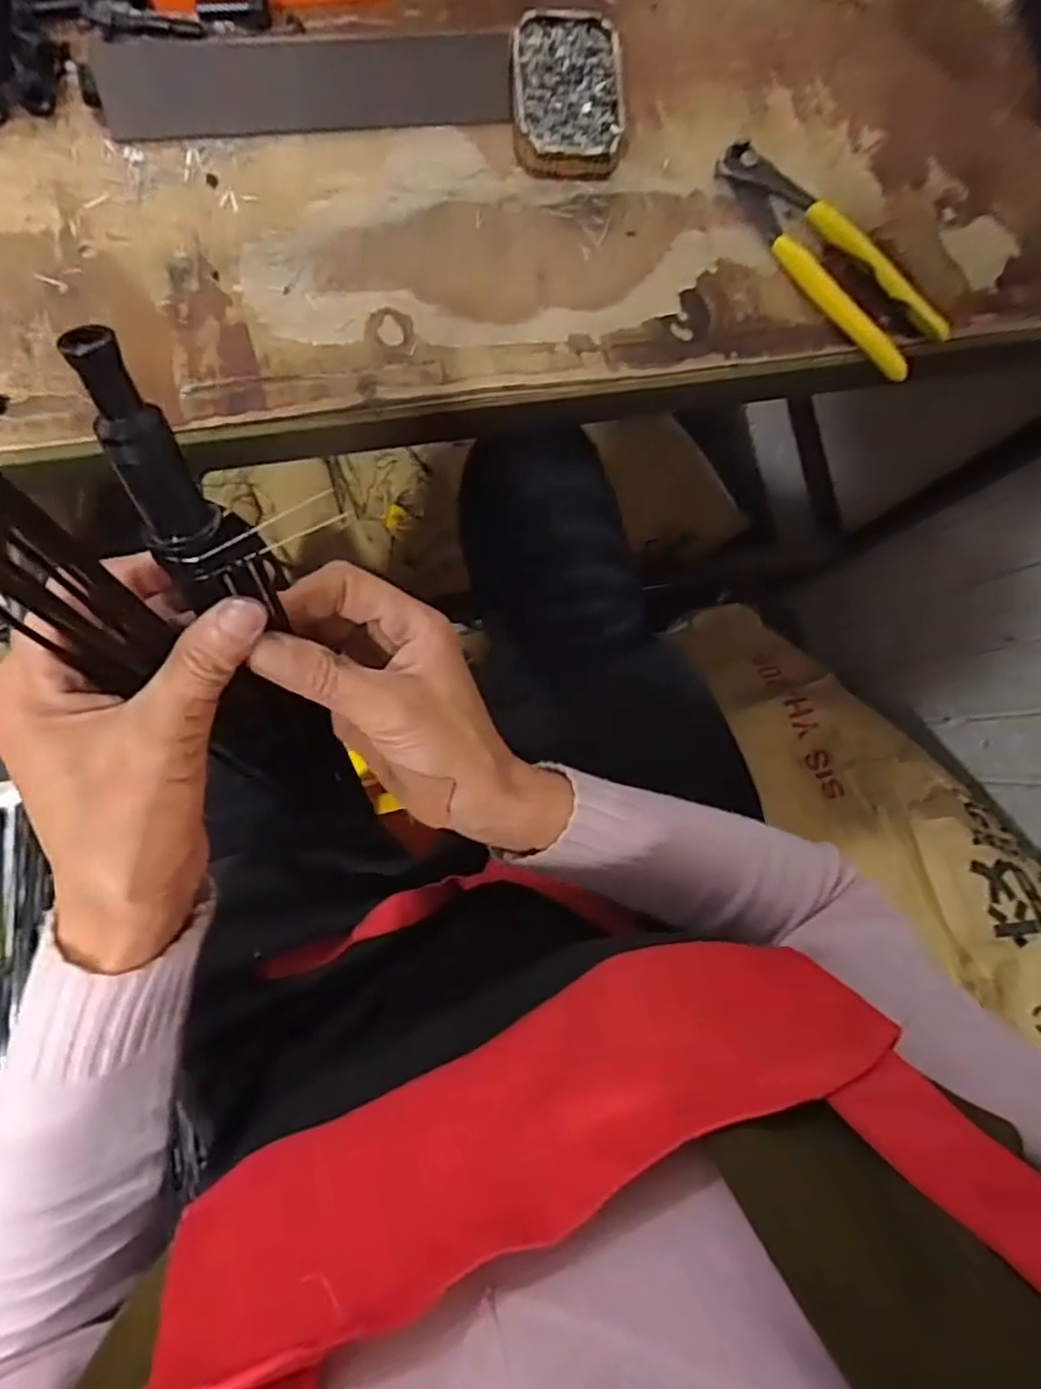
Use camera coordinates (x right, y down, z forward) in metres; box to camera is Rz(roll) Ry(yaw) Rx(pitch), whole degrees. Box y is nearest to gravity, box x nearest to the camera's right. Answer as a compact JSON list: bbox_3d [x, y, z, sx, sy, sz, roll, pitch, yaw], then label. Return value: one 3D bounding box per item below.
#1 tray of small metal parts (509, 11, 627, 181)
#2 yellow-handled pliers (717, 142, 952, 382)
[{"bbox_3d":[0.028,-0.343,0.404,0.066,0.020,0.086,-3,83,-8],"label":"tray of small metal parts"},{"bbox_3d":[0.178,-0.258,0.411,0.049,0.032,0.163,-40,89,-10],"label":"yellow-handled pliers"}]

